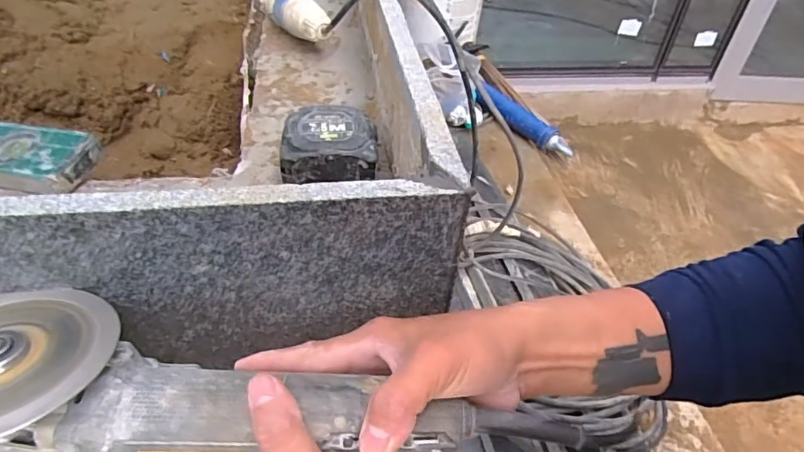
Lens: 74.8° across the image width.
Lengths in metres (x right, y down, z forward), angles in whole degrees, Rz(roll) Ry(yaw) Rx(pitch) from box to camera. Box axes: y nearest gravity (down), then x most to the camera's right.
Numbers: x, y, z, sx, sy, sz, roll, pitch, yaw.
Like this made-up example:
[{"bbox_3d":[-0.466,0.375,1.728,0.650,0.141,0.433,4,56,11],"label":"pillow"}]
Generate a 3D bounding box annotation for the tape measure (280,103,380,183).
[{"bbox_3d":[-0.065,-0.074,0.473,0.083,0.038,0.076,-1,41,-6],"label":"tape measure"}]

